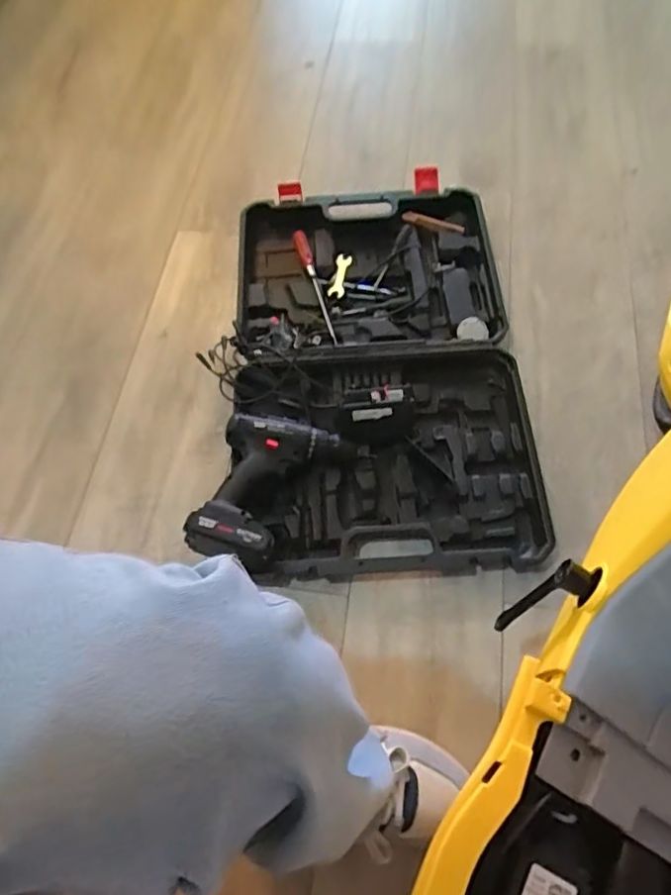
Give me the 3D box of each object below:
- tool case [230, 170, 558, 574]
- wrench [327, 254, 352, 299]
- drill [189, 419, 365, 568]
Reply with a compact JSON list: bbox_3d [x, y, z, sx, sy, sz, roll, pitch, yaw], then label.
[{"bbox_3d":[0.052,-0.140,0.877,0.434,0.085,0.667,-5,65,1],"label":"tool case"},{"bbox_3d":[0.007,-0.287,0.966,0.026,0.006,0.087,9,66,8],"label":"wrench"},{"bbox_3d":[-0.079,0.055,0.752,0.180,0.077,0.219,14,67,10],"label":"drill"}]

